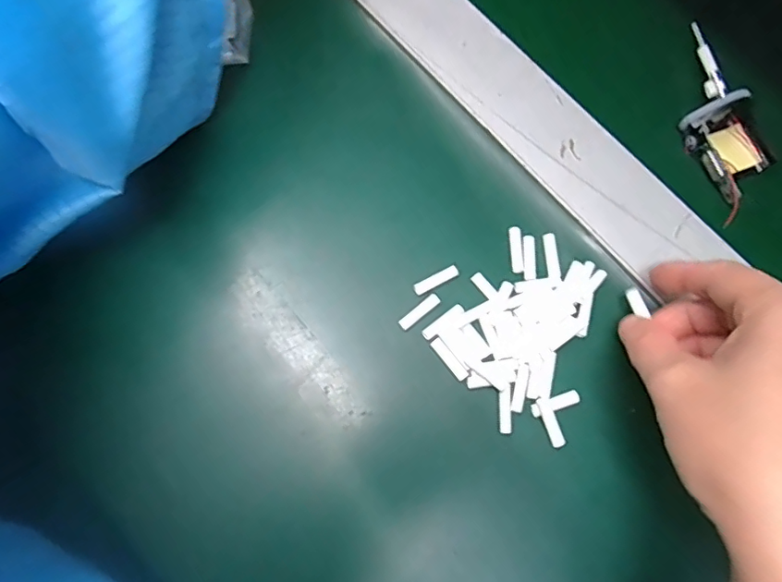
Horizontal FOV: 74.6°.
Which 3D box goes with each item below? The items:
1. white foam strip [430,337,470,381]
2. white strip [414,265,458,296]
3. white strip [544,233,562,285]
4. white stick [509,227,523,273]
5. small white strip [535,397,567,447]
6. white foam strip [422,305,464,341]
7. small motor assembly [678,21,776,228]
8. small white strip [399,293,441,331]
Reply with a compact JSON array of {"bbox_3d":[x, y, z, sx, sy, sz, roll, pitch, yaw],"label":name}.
[{"bbox_3d":[0.028,0.033,0.245,0.006,0.004,0.023,-37,79,-9],"label":"white foam strip"},{"bbox_3d":[0.023,-0.005,0.254,0.023,0.004,0.006,-27,78,-7],"label":"white strip"},{"bbox_3d":[0.081,-0.017,0.255,0.005,0.004,0.026,-6,76,-2],"label":"white strip"},{"bbox_3d":[0.063,-0.021,0.257,0.006,0.004,0.024,-1,76,-1],"label":"white stick"},{"bbox_3d":[0.074,0.060,0.236,0.006,0.004,0.022,-19,77,-5],"label":"small white strip"},{"bbox_3d":[0.025,0.015,0.249,0.023,0.004,0.005,-37,79,-9],"label":"white foam strip"},{"bbox_3d":[0.181,-0.093,0.280,0.043,0.022,0.098,-22,77,-6],"label":"small motor assembly"},{"bbox_3d":[0.014,0.010,0.249,0.023,0.004,0.006,-38,79,-9],"label":"small white strip"}]

